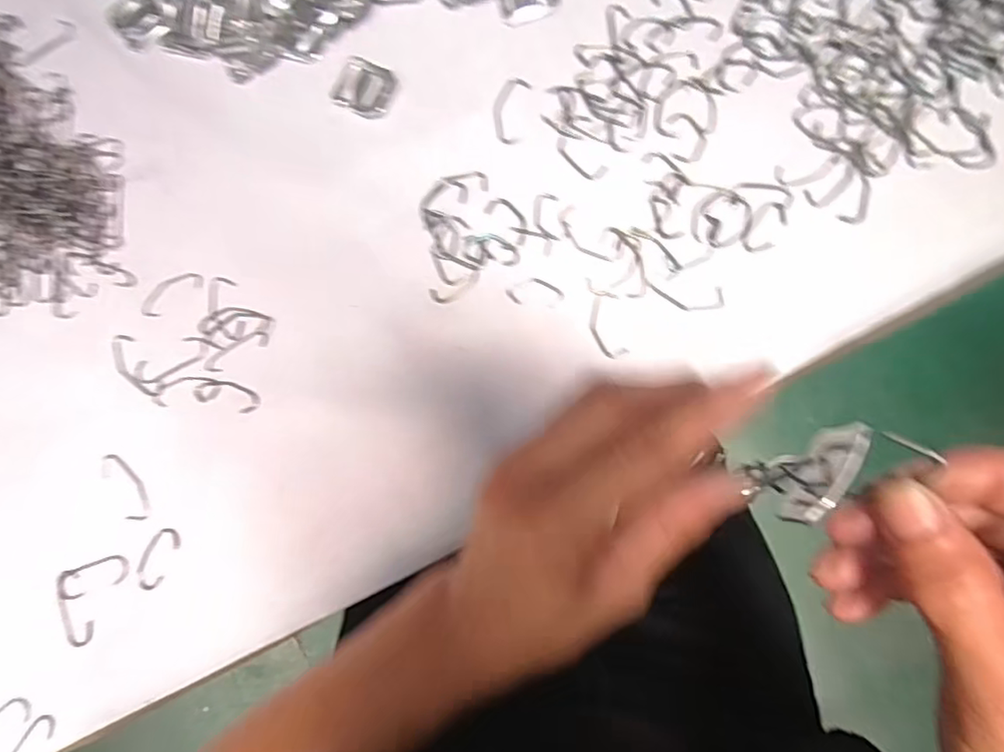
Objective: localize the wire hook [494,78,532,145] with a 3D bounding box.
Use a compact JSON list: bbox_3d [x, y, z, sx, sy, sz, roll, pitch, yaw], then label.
[{"bbox_3d":[0.005,-0.155,0.343,0.018,0.004,0.040,13,86,5],"label":"wire hook"}]

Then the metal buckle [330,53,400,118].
[{"bbox_3d":[-0.081,-0.170,0.349,0.036,0.005,0.030,25,87,5],"label":"metal buckle"}]

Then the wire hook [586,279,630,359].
[{"bbox_3d":[0.058,-0.032,0.329,0.018,0.004,0.046,-9,85,3],"label":"wire hook"}]

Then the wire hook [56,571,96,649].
[{"bbox_3d":[-0.242,0.131,0.332,0.015,0.004,0.042,-20,84,2],"label":"wire hook"}]

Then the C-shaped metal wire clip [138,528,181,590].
[{"bbox_3d":[-0.194,0.102,0.331,0.018,0.004,0.034,27,87,5],"label":"C-shaped metal wire clip"}]

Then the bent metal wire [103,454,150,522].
[{"bbox_3d":[-0.215,0.063,0.339,0.015,0.004,0.043,-32,84,0],"label":"bent metal wire"}]

